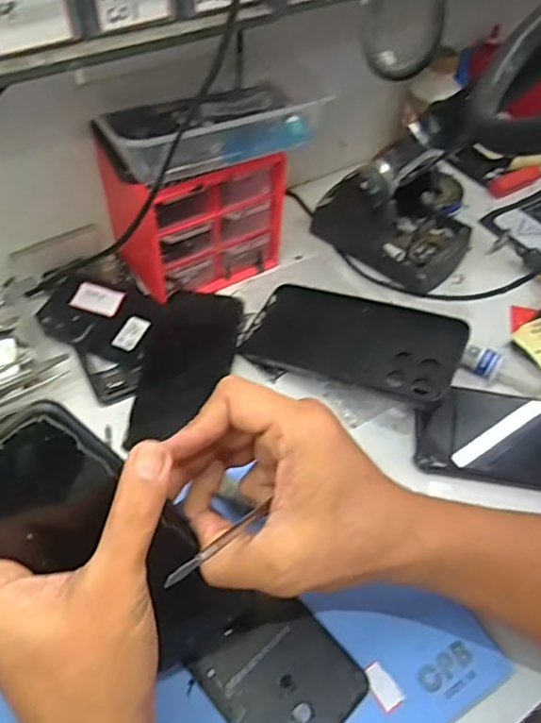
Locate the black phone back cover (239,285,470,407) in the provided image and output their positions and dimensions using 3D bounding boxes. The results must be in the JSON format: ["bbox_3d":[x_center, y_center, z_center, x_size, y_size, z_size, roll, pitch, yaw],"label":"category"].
[{"bbox_3d":[0.064,-0.016,0.456,0.164,0.013,0.079,16,62,27],"label":"black phone back cover"}]

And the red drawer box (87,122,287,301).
[{"bbox_3d":[-0.062,-0.139,0.493,0.141,0.108,0.101,-19,56,-17],"label":"red drawer box"}]

